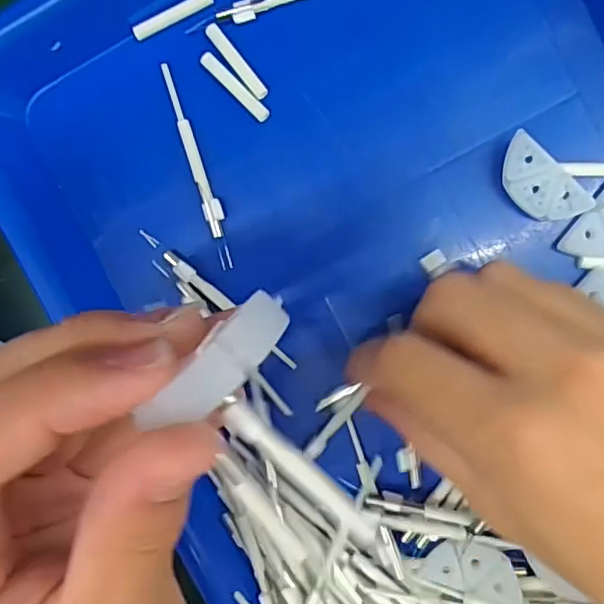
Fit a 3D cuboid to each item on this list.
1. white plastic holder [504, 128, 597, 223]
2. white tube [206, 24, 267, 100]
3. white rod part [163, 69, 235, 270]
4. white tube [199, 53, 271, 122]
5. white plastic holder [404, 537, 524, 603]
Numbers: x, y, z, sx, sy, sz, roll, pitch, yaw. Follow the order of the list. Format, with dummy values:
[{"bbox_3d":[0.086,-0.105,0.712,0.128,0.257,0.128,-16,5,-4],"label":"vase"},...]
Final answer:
[{"bbox_3d":[0.089,-0.043,0.218,0.038,0.004,0.019,41,106,-7],"label":"white plastic holder"},{"bbox_3d":[-0.025,-0.094,0.227,0.006,0.004,0.034,-38,91,7],"label":"white tube"},{"bbox_3d":[-0.041,-0.053,0.232,0.007,0.004,0.082,-17,93,6],"label":"white rod part"},{"bbox_3d":[-0.026,-0.084,0.228,0.034,0.004,0.006,45,97,0],"label":"white tube"},{"bbox_3d":[0.065,0.104,0.231,0.043,0.004,0.022,12,80,16],"label":"white plastic holder"}]

